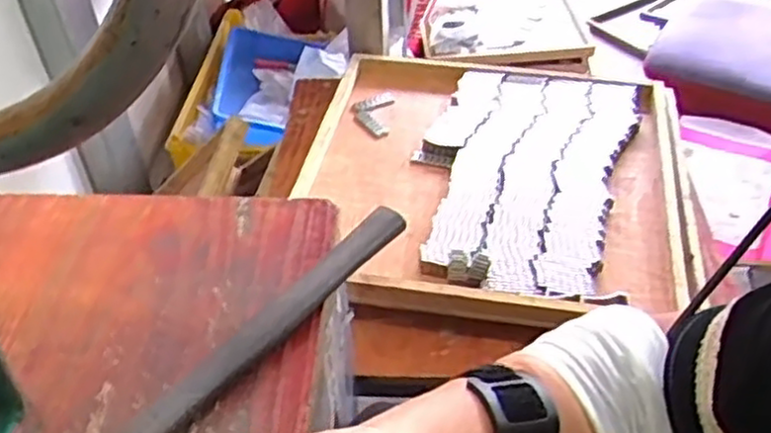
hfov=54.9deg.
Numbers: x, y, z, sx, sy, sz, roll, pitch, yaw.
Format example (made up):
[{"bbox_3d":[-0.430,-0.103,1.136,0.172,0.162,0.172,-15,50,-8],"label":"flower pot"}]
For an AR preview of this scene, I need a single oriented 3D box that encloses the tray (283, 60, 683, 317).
[{"bbox_3d":[0.115,-0.055,0.830,0.391,0.039,0.402,8,44,10],"label":"tray"}]

